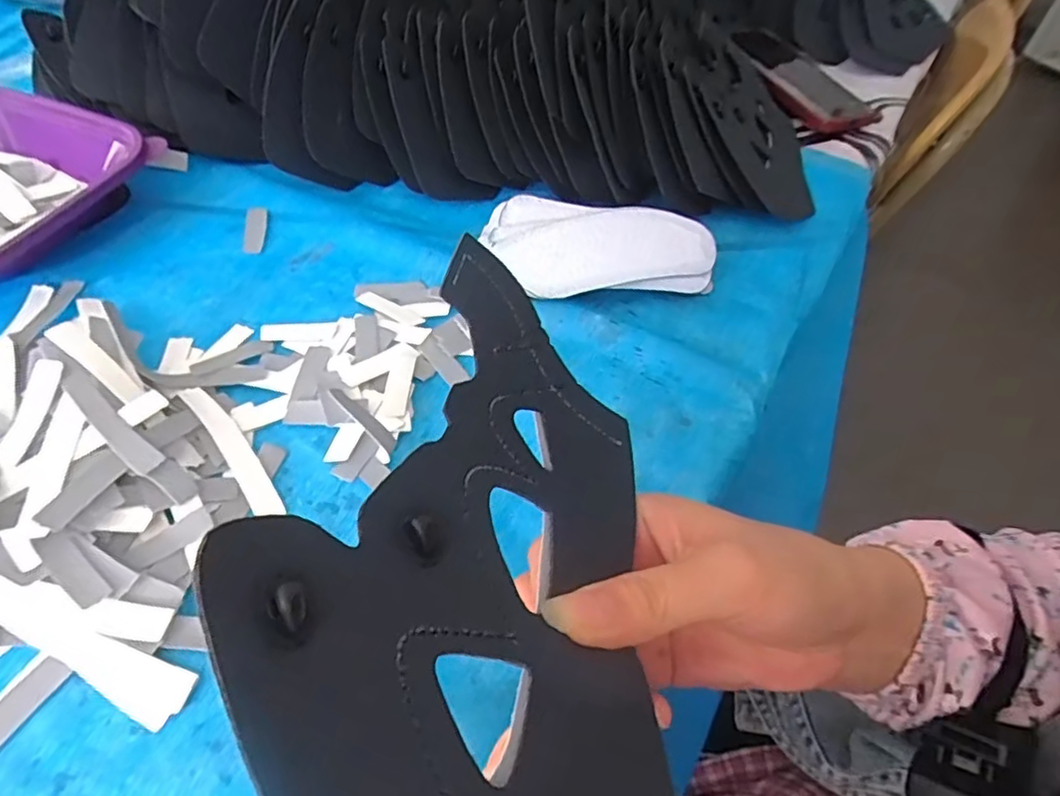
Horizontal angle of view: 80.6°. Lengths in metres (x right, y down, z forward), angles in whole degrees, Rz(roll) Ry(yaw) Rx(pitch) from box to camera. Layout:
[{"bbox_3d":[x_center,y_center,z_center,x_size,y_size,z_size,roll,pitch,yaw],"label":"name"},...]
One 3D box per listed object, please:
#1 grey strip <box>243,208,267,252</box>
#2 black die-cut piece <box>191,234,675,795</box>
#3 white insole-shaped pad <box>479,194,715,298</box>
[{"bbox_3d":[-0.195,-0.119,0.443,0.015,0.004,0.049,-5,51,-8],"label":"grey strip"},{"bbox_3d":[-0.005,0.043,0.176,0.123,0.015,0.198,35,38,-9],"label":"black die-cut piece"},{"bbox_3d":[0.046,-0.099,0.415,0.149,0.018,0.074,5,70,4],"label":"white insole-shaped pad"}]

